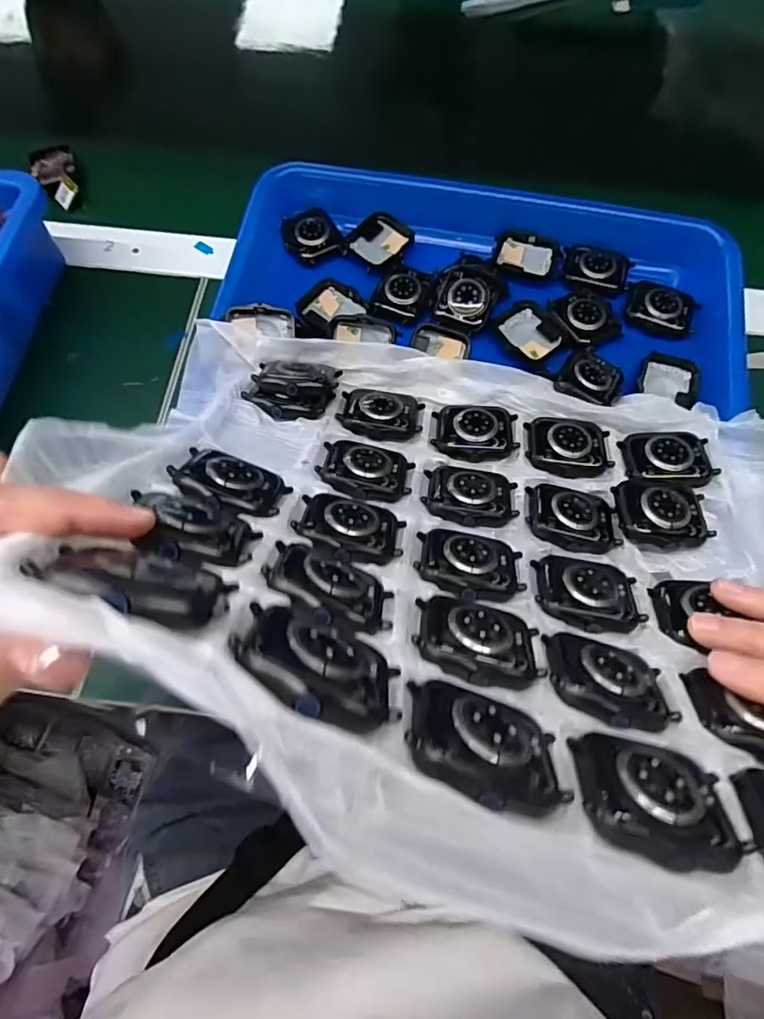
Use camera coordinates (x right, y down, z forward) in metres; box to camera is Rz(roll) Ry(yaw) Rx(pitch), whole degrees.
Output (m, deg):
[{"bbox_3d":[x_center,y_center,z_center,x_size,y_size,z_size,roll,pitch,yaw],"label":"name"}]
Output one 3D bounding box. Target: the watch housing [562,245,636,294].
[{"bbox_3d":[0.145,-0.164,0.365,0.046,0.006,0.031,16,70,6],"label":"watch housing"}]

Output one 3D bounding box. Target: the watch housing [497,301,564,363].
[{"bbox_3d":[0.097,-0.116,0.350,0.034,0.004,0.041,-35,73,-12],"label":"watch housing"}]

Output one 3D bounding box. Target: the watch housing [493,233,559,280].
[{"bbox_3d":[0.100,-0.174,0.372,0.044,0.006,0.032,7,70,3],"label":"watch housing"}]

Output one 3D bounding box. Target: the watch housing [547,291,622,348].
[{"bbox_3d":[0.132,-0.126,0.352,0.040,0.005,0.042,-22,71,-8],"label":"watch housing"}]

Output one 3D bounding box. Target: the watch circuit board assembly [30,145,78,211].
[{"bbox_3d":[-0.261,-0.267,0.433,0.031,0.013,0.057,-18,70,-7],"label":"watch circuit board assembly"}]

